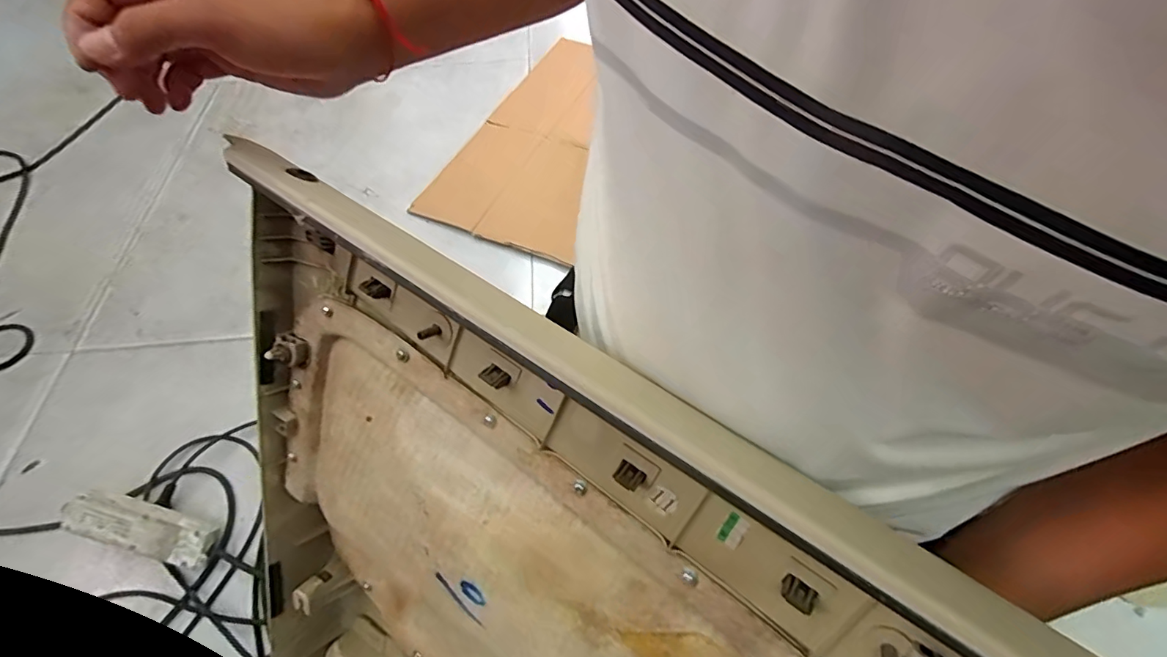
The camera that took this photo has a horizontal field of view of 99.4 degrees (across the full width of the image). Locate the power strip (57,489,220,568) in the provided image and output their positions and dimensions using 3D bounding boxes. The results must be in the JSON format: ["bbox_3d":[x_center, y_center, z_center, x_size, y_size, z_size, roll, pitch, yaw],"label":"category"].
[{"bbox_3d":[-0.572,0.256,0.638,0.173,0.032,0.059,20,62,-6],"label":"power strip"}]

